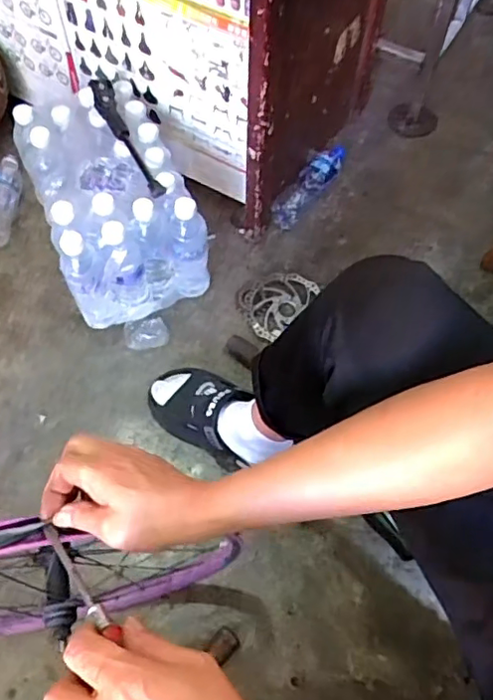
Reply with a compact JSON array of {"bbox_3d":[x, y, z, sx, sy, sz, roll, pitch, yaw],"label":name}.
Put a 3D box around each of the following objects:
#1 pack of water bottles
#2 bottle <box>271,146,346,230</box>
[{"bbox_3d":[-0.240,-0.262,1.041,0.231,0.217,0.359,-21,64,-13],"label":"pack of water bottles"},{"bbox_3d":[0.130,-0.336,1.179,0.055,0.051,0.236,35,66,16],"label":"bottle"}]

